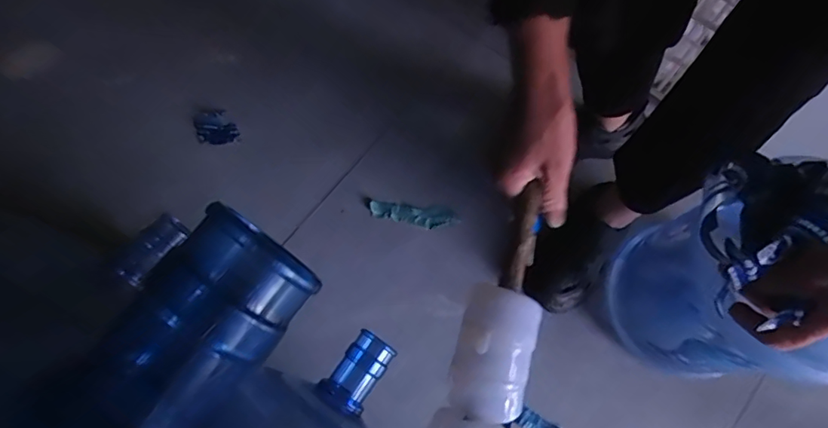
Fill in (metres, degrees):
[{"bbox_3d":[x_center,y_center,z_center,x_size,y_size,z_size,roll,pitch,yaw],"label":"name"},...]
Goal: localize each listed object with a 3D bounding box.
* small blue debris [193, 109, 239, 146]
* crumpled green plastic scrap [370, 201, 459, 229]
[{"bbox_3d":[-0.385,-0.168,0.983,0.074,0.034,0.059,-11,73,-4],"label":"small blue debris"},{"bbox_3d":[-0.002,0.000,0.935,0.159,0.007,0.039,6,73,2],"label":"crumpled green plastic scrap"}]

